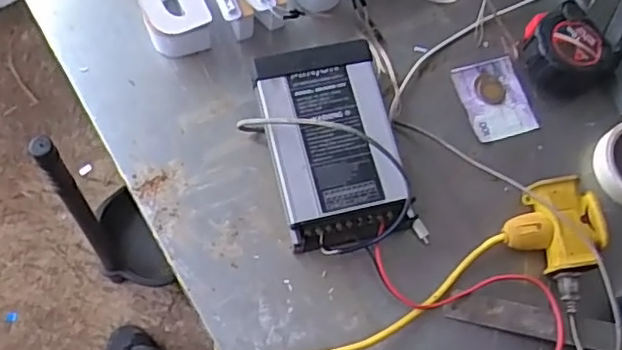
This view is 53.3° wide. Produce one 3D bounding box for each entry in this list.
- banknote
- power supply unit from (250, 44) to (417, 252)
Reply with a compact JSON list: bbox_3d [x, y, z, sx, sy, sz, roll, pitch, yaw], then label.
[{"bbox_3d":[0.186,-0.077,0.631,0.066,0.005,0.083,-14,75,-9],"label":"banknote"},{"bbox_3d":[0.018,-0.028,0.569,0.112,0.049,0.188,-12,74,-8],"label":"power supply unit"}]

